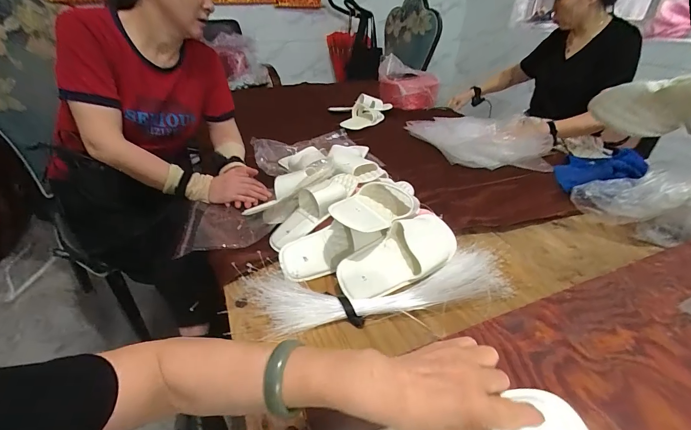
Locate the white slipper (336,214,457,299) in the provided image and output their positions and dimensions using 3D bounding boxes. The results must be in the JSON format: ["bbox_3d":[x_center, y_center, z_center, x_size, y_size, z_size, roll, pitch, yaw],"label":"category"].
[{"bbox_3d":[0.102,0.079,0.615,0.262,0.070,0.104,-23,72,-26],"label":"white slipper"}]

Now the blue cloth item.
[{"bbox_3d":[0.741,-0.138,0.971,0.217,0.069,0.098,-8,23,34],"label":"blue cloth item"}]

